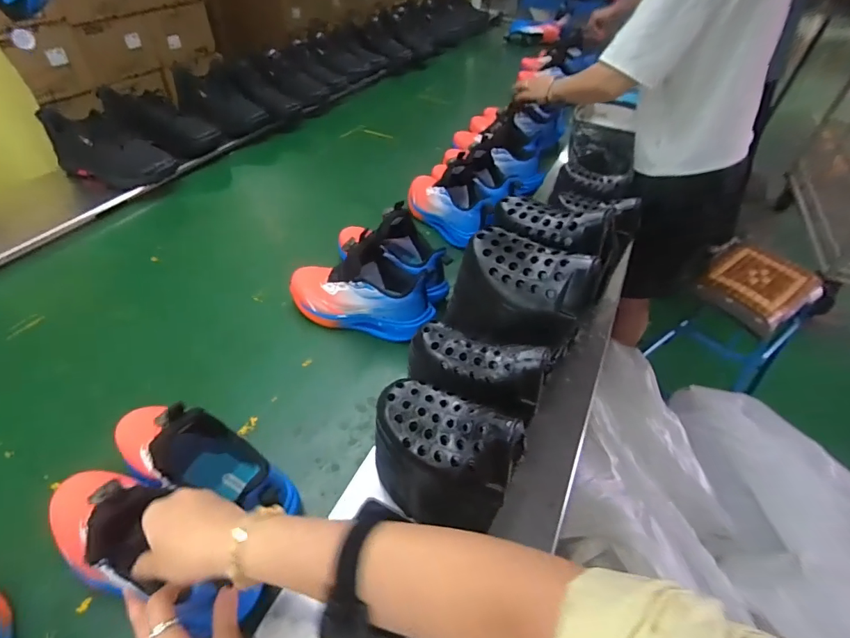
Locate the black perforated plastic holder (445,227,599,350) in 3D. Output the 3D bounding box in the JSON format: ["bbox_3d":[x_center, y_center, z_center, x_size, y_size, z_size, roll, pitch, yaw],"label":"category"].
[{"bbox_3d":[0.108,-0.034,0.519,0.164,0.107,0.093,32,53,25],"label":"black perforated plastic holder"}]

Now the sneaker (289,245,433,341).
[{"bbox_3d":[-0.114,-0.046,0.723,0.258,0.116,0.105,13,47,10],"label":"sneaker"}]

